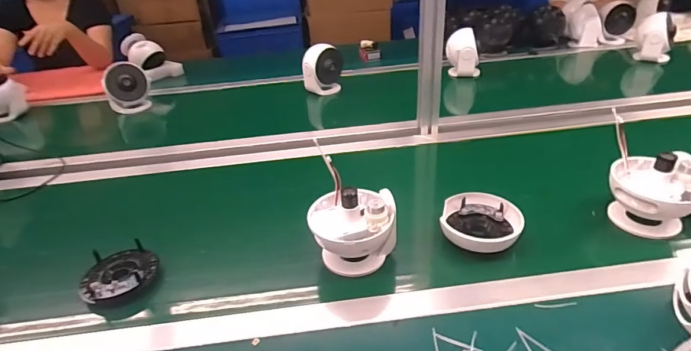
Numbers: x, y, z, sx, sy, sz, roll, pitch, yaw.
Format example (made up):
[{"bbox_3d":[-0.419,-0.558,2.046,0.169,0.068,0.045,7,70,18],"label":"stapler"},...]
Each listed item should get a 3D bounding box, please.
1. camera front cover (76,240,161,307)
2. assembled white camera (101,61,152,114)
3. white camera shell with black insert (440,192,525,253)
[{"bbox_3d":[-0.323,0.137,0.581,0.097,0.035,0.103,-14,37,-24],"label":"camera front cover"},{"bbox_3d":[-0.651,-0.256,1.214,0.124,0.160,0.113,-14,37,-25],"label":"assembled white camera"},{"bbox_3d":[0.204,0.067,0.616,0.113,0.041,0.093,5,34,2],"label":"white camera shell with black insert"}]

